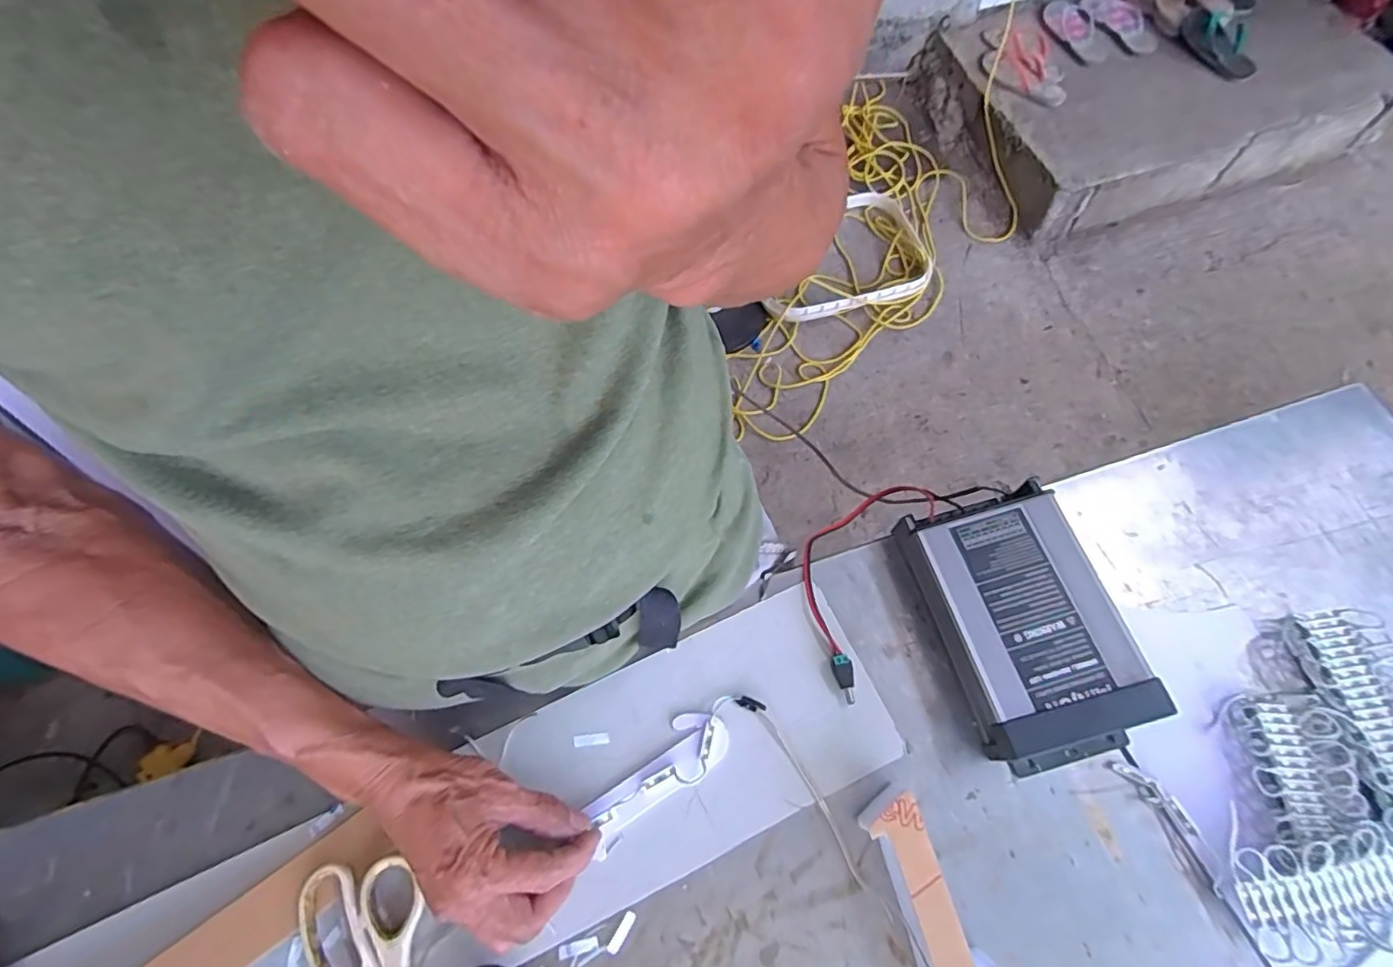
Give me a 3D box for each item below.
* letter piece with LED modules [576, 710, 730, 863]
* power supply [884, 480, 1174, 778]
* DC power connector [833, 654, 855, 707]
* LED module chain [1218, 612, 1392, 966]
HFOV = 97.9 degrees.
[{"bbox_3d":[-0.028,0.201,0.419,0.110,0.014,0.039,-34,70,-14],"label":"letter piece with LED modules"},{"bbox_3d":[0.235,0.101,0.438,0.108,0.052,0.185,-15,67,-5],"label":"power supply"},{"bbox_3d":[0.108,0.143,0.442,0.012,0.012,0.035,-7,67,-2],"label":"DC power connector"},{"bbox_3d":[0.426,0.199,0.403,0.226,0.028,0.130,-41,72,-15],"label":"LED module chain"}]

